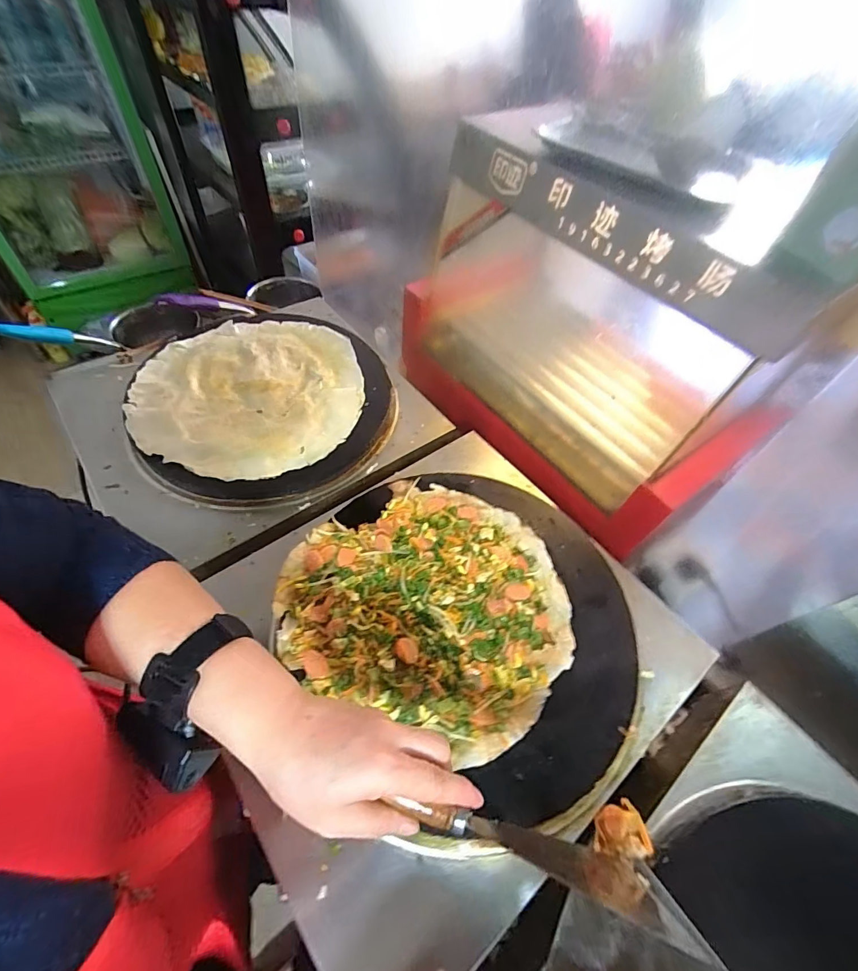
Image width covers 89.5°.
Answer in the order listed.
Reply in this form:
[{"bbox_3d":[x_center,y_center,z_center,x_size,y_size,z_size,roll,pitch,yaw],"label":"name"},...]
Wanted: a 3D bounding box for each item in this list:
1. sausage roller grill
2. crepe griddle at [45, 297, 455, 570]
[{"bbox_3d":[0.269,-0.293,0.682,0.372,0.380,0.604,-32,62,-24],"label":"sausage roller grill"},{"bbox_3d":[-0.281,-0.139,0.687,0.473,0.076,0.433,-33,62,-25],"label":"crepe griddle"}]

